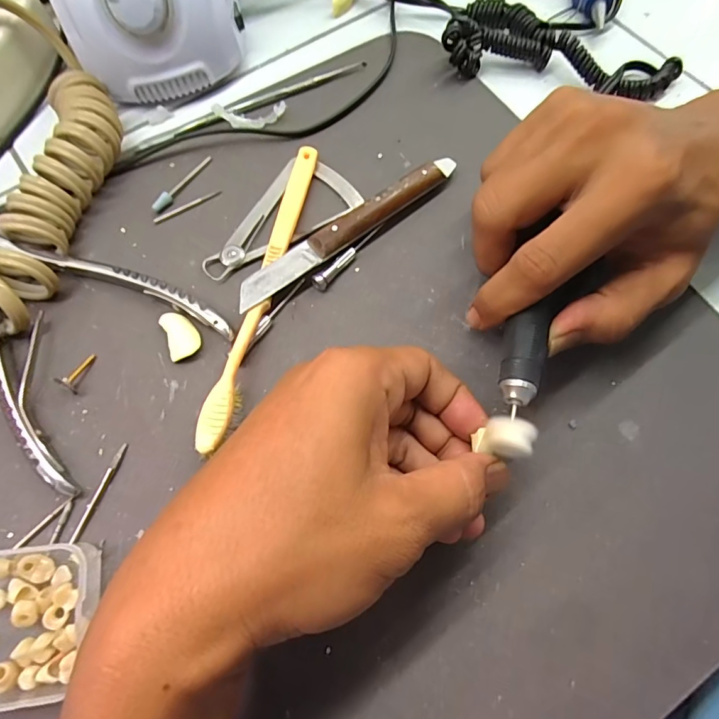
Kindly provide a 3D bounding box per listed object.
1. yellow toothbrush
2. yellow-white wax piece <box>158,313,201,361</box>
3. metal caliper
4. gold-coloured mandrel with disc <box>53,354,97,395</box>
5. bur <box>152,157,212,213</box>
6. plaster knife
[{"bbox_3d":[-0.050,-0.042,0.232,0.014,0.017,0.183,11,70,3],"label":"yellow toothbrush"},{"bbox_3d":[-0.092,-0.014,0.226,0.015,0.004,0.026,-24,72,-9],"label":"yellow-white wax piece"},{"bbox_3d":[-0.042,-0.077,0.253,0.053,0.006,0.096,30,72,9],"label":"metal caliper"},{"bbox_3d":[-0.141,0.006,0.220,0.007,0.009,0.021,20,56,6],"label":"gold-coloured mandrel with disc"},{"bbox_3d":[-0.107,-0.107,0.264,0.005,0.005,0.049,30,72,10],"label":"bur"},{"bbox_3d":[-0.004,-0.073,0.244,0.148,0.016,0.016,-37,75,-13],"label":"plaster knife"}]

